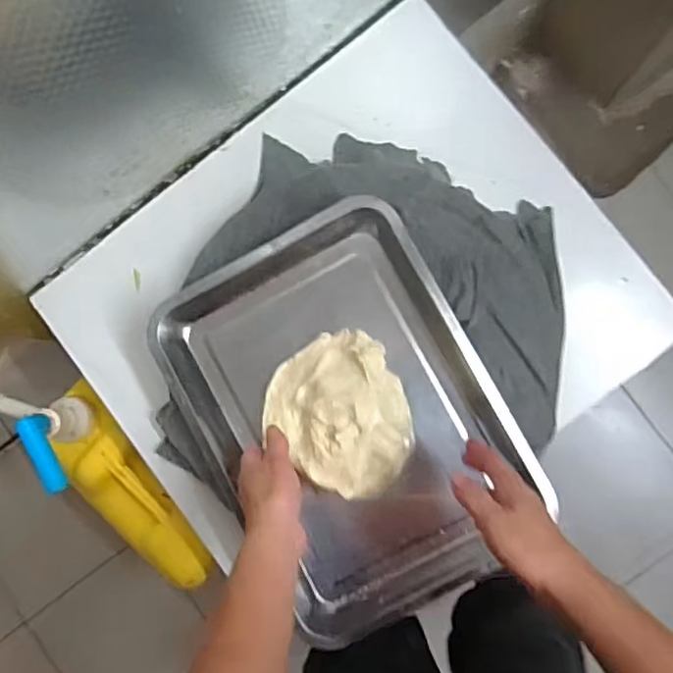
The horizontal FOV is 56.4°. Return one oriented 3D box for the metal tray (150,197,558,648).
[{"bbox_3d":[0.012,0.087,0.655,0.293,0.063,0.403,-30,84,7],"label":"metal tray"}]

